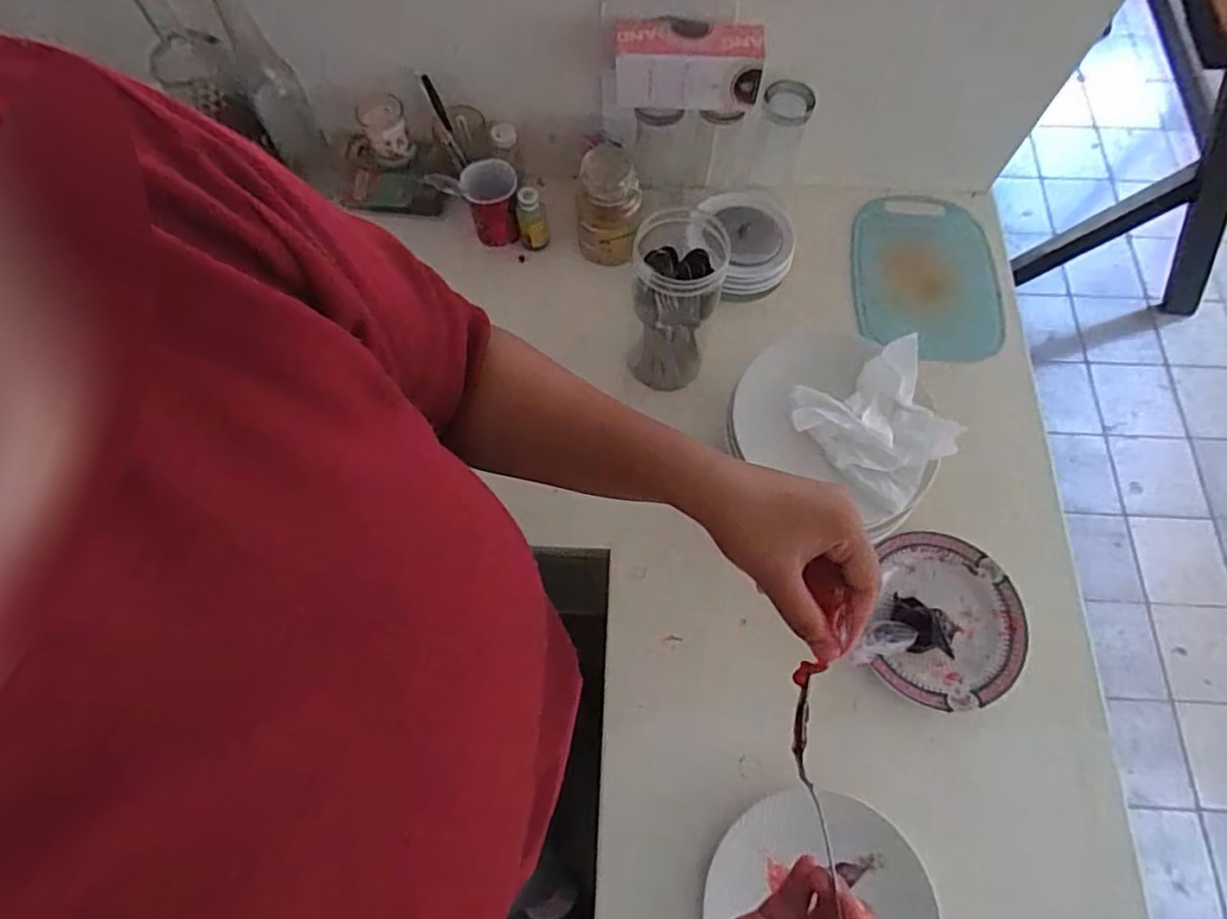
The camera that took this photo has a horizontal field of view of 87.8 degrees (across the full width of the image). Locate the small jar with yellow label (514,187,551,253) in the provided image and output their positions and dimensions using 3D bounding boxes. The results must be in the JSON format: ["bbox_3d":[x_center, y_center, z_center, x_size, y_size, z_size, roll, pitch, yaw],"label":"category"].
[{"bbox_3d":[-0.099,-0.291,0.778,0.037,0.085,0.033,-13,70,-5],"label":"small jar with yellow label"}]

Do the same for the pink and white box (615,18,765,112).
[{"bbox_3d":[0.078,-0.407,0.658,0.146,0.066,0.047,4,69,2],"label":"pink and white box"}]

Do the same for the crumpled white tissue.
[{"bbox_3d":[0.258,-0.029,0.614,0.145,0.031,0.138,-25,70,-8],"label":"crumpled white tissue"}]

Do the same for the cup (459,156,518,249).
[{"bbox_3d":[-0.148,-0.318,0.787,0.063,0.080,0.065,-15,70,-5],"label":"cup"}]

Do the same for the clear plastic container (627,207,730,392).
[{"bbox_3d":[0.064,-0.159,0.666,0.084,0.196,0.086,12,70,5],"label":"clear plastic container"}]

